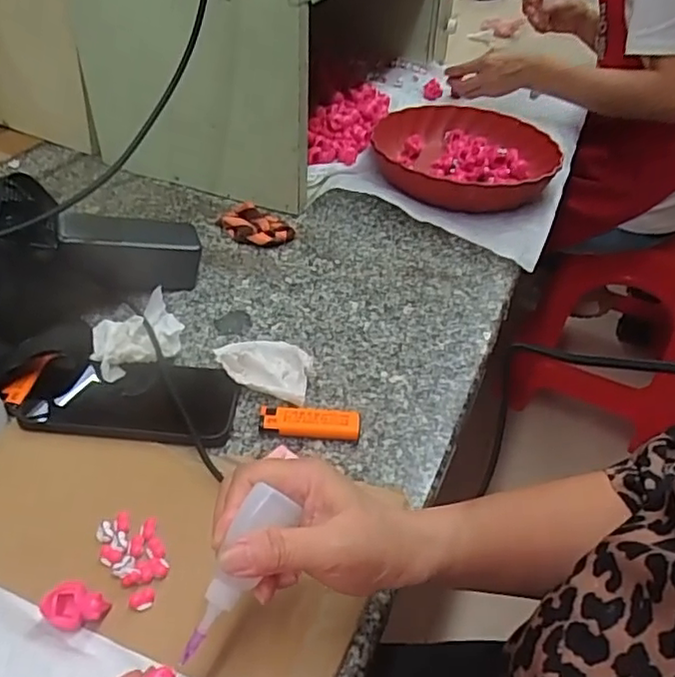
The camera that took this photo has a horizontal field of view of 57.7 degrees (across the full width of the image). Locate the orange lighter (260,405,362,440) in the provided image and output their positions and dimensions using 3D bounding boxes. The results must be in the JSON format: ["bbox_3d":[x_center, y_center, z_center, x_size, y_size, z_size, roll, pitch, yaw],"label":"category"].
[{"bbox_3d":[-0.022,0.068,0.498,0.079,0.015,0.025,3,42,-1],"label":"orange lighter"}]

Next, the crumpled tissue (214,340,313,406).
[{"bbox_3d":[-0.065,0.021,0.540,0.091,0.025,0.066,13,43,10],"label":"crumpled tissue"}]

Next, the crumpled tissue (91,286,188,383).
[{"bbox_3d":[-0.182,-0.008,0.556,0.077,0.041,0.104,-12,44,-17],"label":"crumpled tissue"}]

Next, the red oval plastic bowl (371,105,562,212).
[{"bbox_3d":[0.171,-0.245,0.845,0.237,0.059,0.251,2,42,-2],"label":"red oval plastic bowl"}]

